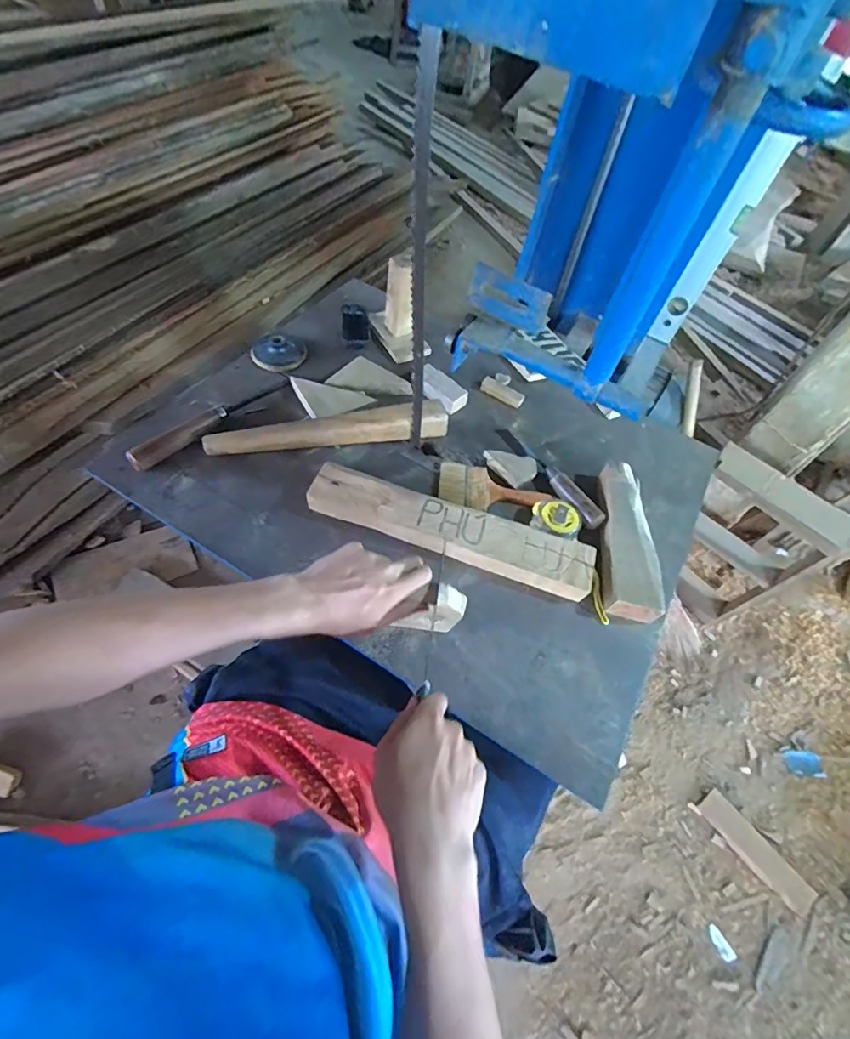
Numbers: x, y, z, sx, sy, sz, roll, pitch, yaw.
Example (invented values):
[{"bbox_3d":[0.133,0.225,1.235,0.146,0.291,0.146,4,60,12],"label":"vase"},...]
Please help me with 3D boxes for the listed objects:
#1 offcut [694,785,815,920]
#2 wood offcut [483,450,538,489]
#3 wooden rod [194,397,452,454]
[{"bbox_3d":[0.830,0.830,1.201,0.083,0.020,0.302,-33,66,-26],"label":"offcut"},{"bbox_3d":[0.139,-0.089,0.754,0.059,0.019,0.080,-30,65,-25],"label":"wood offcut"},{"bbox_3d":[-0.142,-0.134,0.732,0.355,0.048,0.033,-9,58,-14],"label":"wooden rod"}]

